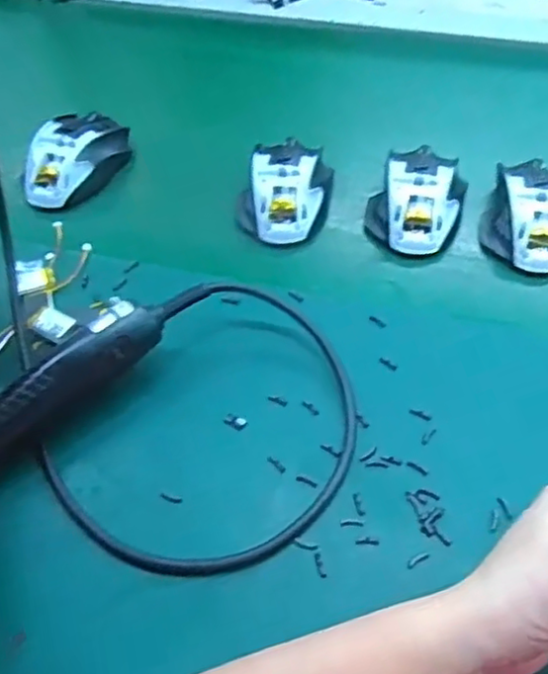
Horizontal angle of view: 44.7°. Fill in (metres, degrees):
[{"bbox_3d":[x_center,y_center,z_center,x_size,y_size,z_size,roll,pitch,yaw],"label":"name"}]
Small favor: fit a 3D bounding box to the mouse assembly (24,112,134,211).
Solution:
[{"bbox_3d":[-0.179,-0.158,0.591,0.062,0.040,0.108,25,57,20],"label":"mouse assembly"}]

